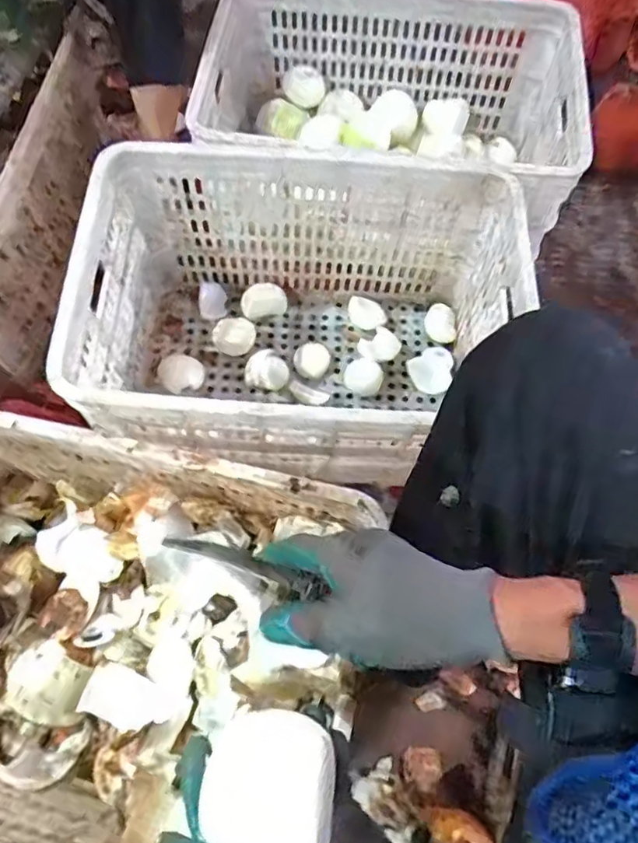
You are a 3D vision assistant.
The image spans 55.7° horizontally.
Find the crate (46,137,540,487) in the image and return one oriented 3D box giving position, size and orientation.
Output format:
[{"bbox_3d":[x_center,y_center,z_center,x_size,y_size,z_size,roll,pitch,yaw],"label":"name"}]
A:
[{"bbox_3d":[-0.023,-0.123,0.823,0.518,0.306,0.392,5,66,2],"label":"crate"}]

